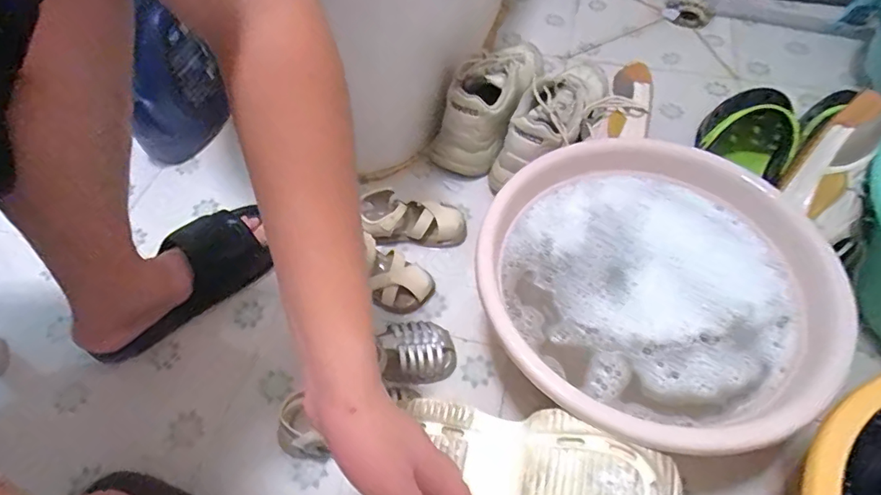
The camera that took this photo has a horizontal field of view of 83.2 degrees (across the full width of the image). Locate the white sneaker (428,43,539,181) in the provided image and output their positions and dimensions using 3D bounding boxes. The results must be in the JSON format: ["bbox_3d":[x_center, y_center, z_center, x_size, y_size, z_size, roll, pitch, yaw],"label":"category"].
[{"bbox_3d":[0.079,-0.240,0.788,0.113,0.124,0.265,18,58,14],"label":"white sneaker"}]

